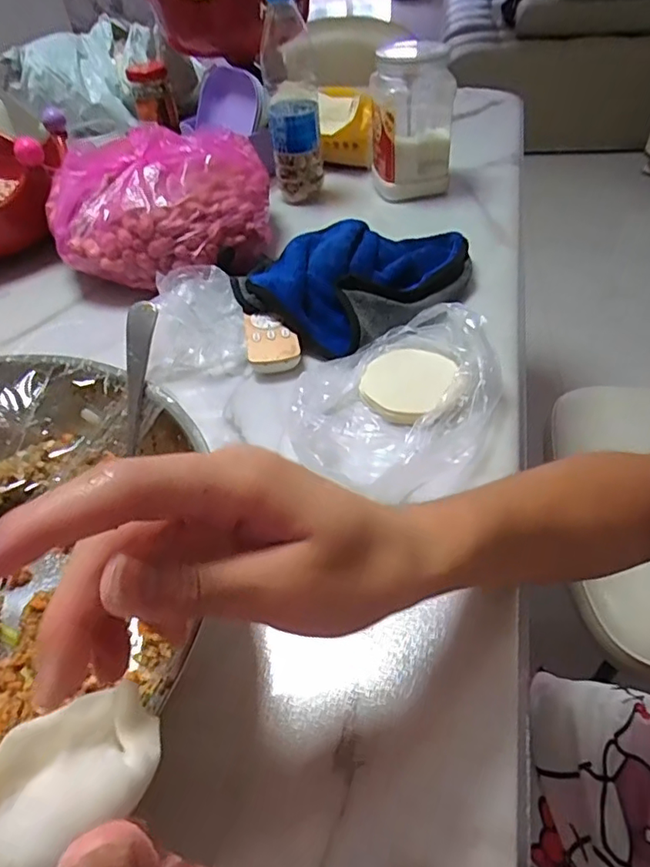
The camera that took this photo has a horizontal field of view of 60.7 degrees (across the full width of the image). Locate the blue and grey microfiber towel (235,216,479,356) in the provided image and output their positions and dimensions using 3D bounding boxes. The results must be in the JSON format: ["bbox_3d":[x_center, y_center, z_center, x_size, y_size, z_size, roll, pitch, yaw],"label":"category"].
[{"bbox_3d":[0.033,-0.162,0.547,0.166,0.041,0.215,32,57,31],"label":"blue and grey microfiber towel"}]

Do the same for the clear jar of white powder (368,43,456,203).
[{"bbox_3d":[0.107,-0.379,0.674,0.093,0.157,0.079,-1,46,6],"label":"clear jar of white powder"}]

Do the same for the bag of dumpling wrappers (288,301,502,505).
[{"bbox_3d":[0.055,-0.030,0.420,0.141,0.052,0.172,7,47,13],"label":"bag of dumpling wrappers"}]

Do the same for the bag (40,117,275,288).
[{"bbox_3d":[-0.177,-0.249,0.607,0.227,0.117,0.193,-4,46,3],"label":"bag"}]

